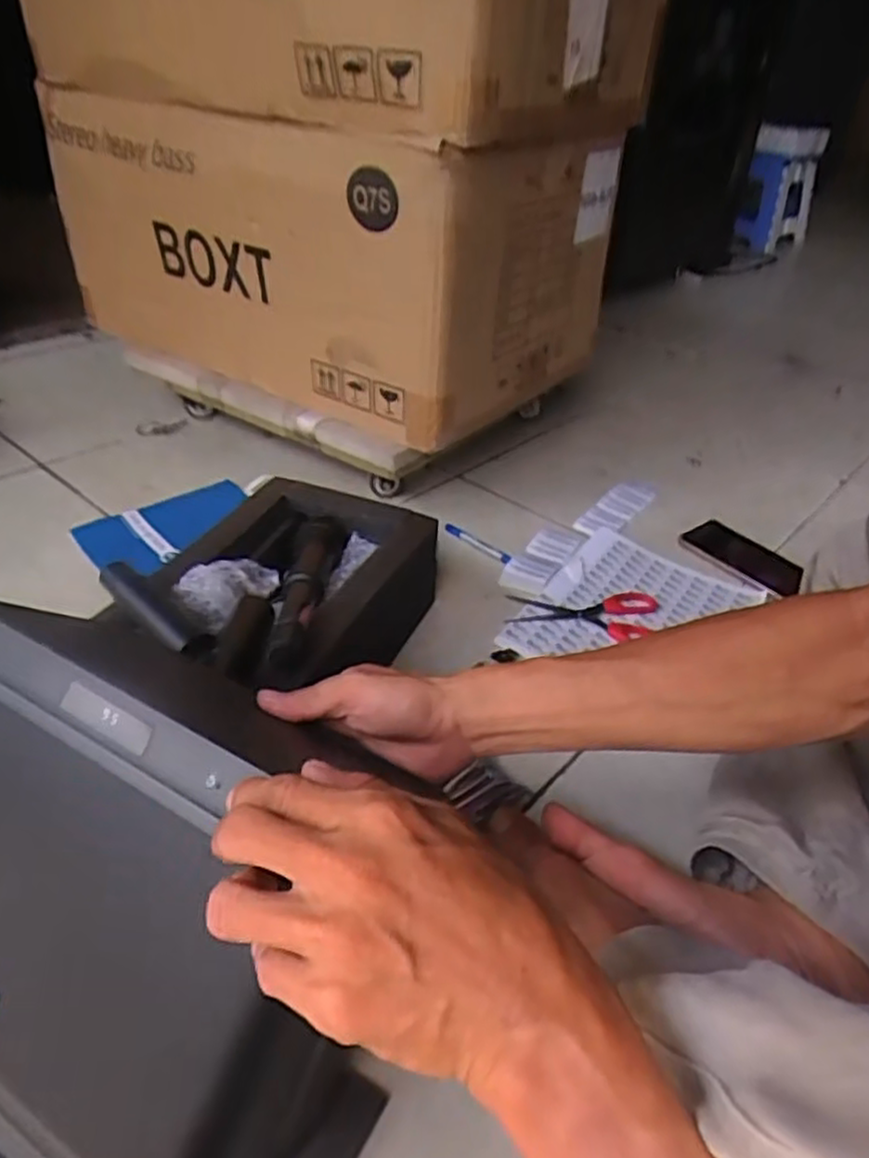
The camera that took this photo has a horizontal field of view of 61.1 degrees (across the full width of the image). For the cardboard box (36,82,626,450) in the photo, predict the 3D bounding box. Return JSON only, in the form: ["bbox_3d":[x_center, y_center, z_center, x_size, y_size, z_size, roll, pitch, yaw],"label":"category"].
[{"bbox_3d":[-0.133,-0.504,1.082,0.673,0.322,0.562,25,42,25],"label":"cardboard box"}]

